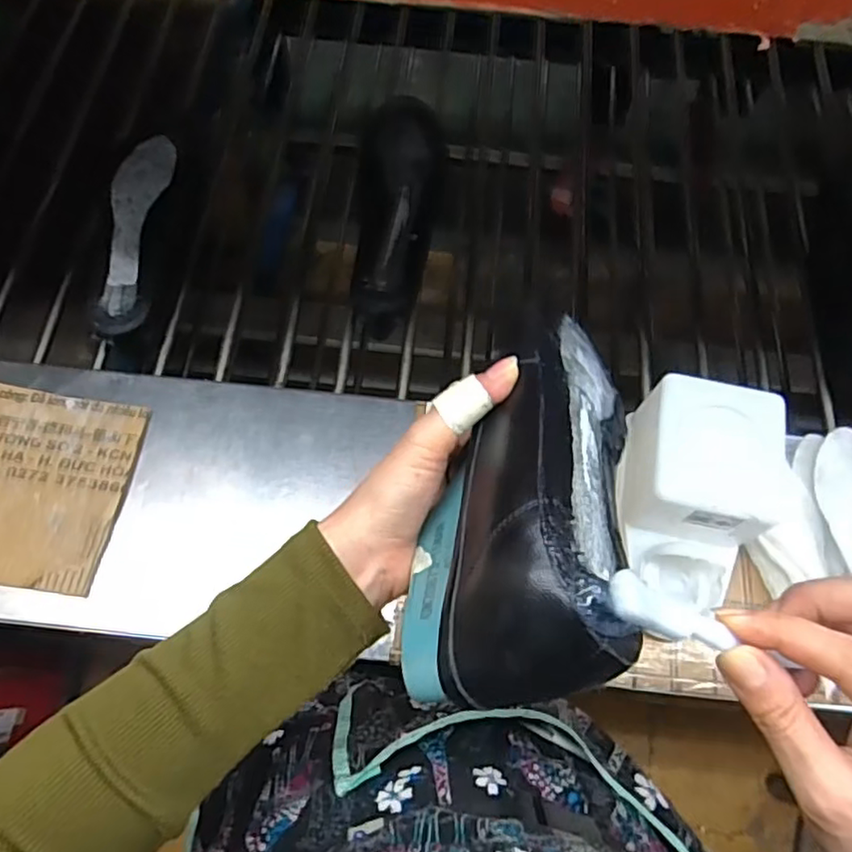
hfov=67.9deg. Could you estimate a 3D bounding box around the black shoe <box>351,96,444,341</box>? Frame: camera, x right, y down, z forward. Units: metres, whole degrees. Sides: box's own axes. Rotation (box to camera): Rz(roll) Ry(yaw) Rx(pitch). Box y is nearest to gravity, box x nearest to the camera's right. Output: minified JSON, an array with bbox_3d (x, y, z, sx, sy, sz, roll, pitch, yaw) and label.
[{"bbox_3d":[-0.031,-0.234,0.690,0.080,0.074,0.254,7,82,2],"label":"black shoe"}]

